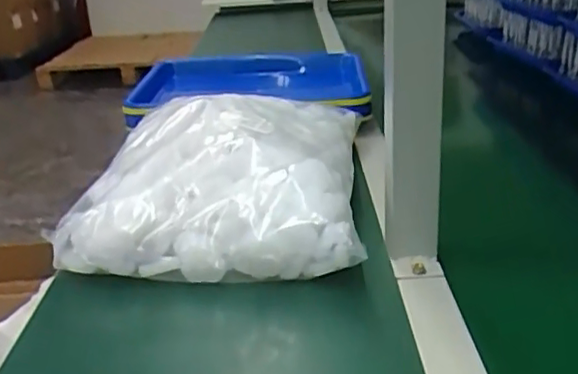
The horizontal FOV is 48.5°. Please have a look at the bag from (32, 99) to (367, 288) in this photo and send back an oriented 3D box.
[{"bbox_3d":[-0.069,-0.013,0.667,0.272,0.108,0.313,-4,26,5],"label":"bag"}]

